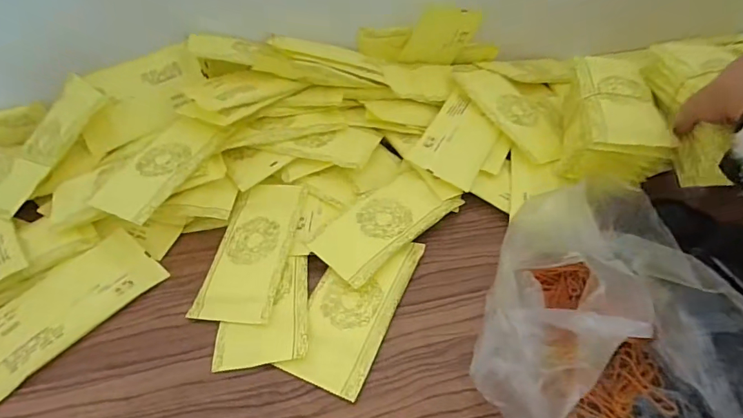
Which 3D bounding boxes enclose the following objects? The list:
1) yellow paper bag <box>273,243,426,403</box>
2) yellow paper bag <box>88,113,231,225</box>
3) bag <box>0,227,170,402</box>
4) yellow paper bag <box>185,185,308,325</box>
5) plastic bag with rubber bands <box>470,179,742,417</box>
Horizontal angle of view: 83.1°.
[{"bbox_3d":[-0.017,0.089,0.406,0.081,0.009,0.166,17,53,18],"label":"yellow paper bag"},{"bbox_3d":[-0.245,-0.053,0.488,0.083,0.011,0.154,19,53,16],"label":"yellow paper bag"},{"bbox_3d":[-0.301,0.094,0.413,0.085,0.029,0.170,25,44,26],"label":"bag"},{"bbox_3d":[-0.124,0.040,0.451,0.080,0.007,0.170,3,52,11],"label":"yellow paper bag"},{"bbox_3d":[0.169,0.109,0.285,0.142,0.164,0.210,-8,40,-13],"label":"plastic bag with rubber bands"}]

